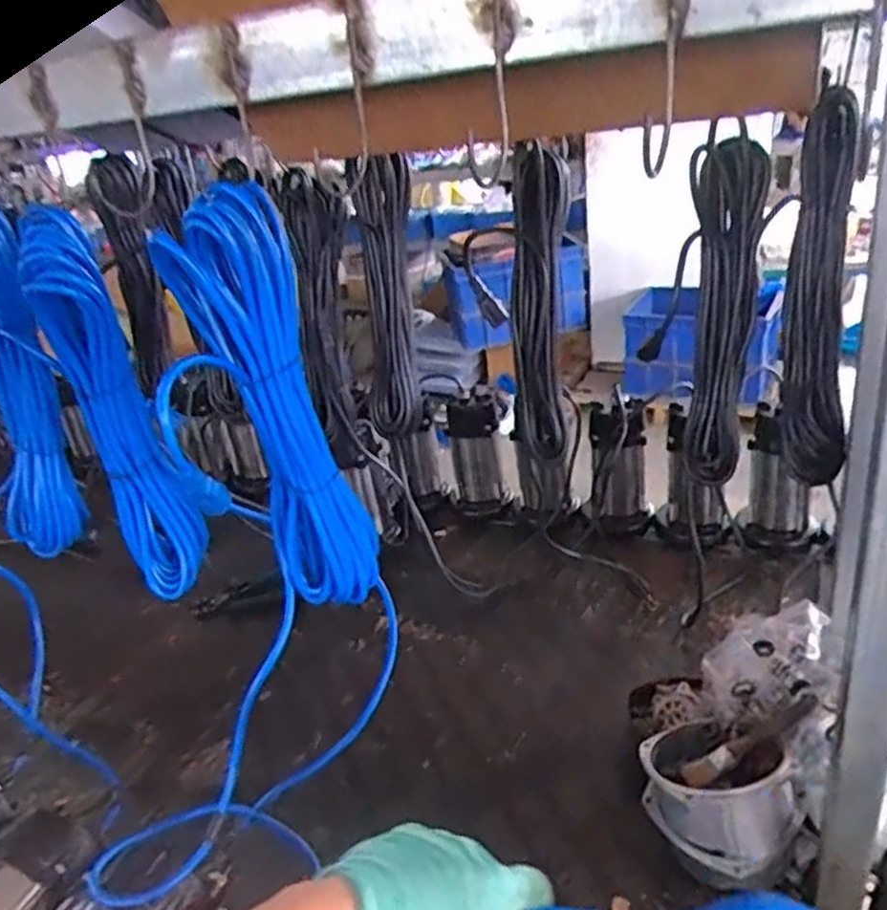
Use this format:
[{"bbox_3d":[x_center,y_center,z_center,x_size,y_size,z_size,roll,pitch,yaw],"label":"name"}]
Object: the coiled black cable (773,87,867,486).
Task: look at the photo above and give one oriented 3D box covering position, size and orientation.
[{"bbox_3d":[0.354,-0.145,0.710,0.065,0.341,0.064,4,28,22],"label":"coiled black cable"}]

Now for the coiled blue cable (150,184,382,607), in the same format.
[{"bbox_3d":[-0.142,-0.034,0.635,0.117,0.353,0.087,-14,27,-14],"label":"coiled blue cable"}]

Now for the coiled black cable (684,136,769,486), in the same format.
[{"bbox_3d":[0.283,-0.137,0.768,0.062,0.331,0.057,5,29,24],"label":"coiled black cable"}]

